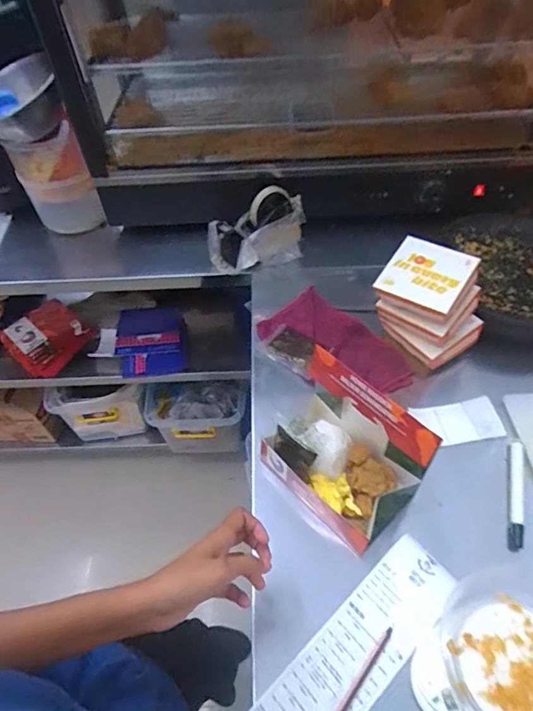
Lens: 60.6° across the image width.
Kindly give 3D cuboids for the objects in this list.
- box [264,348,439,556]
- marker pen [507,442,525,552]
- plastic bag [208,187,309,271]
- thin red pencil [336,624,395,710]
[{"bbox_3d":[0.085,0.114,0.543,0.177,0.156,0.112,34,60,27],"label":"box"},{"bbox_3d":[0.313,0.172,0.570,0.018,0.013,0.141,13,53,14],"label":"marker pen"},{"bbox_3d":[-0.013,-0.239,0.888,0.200,0.096,0.106,-19,52,-12],"label":"plastic bag"},{"bbox_3d":[0.093,0.326,0.457,0.008,0.005,0.124,33,60,26],"label":"thin red pencil"}]

